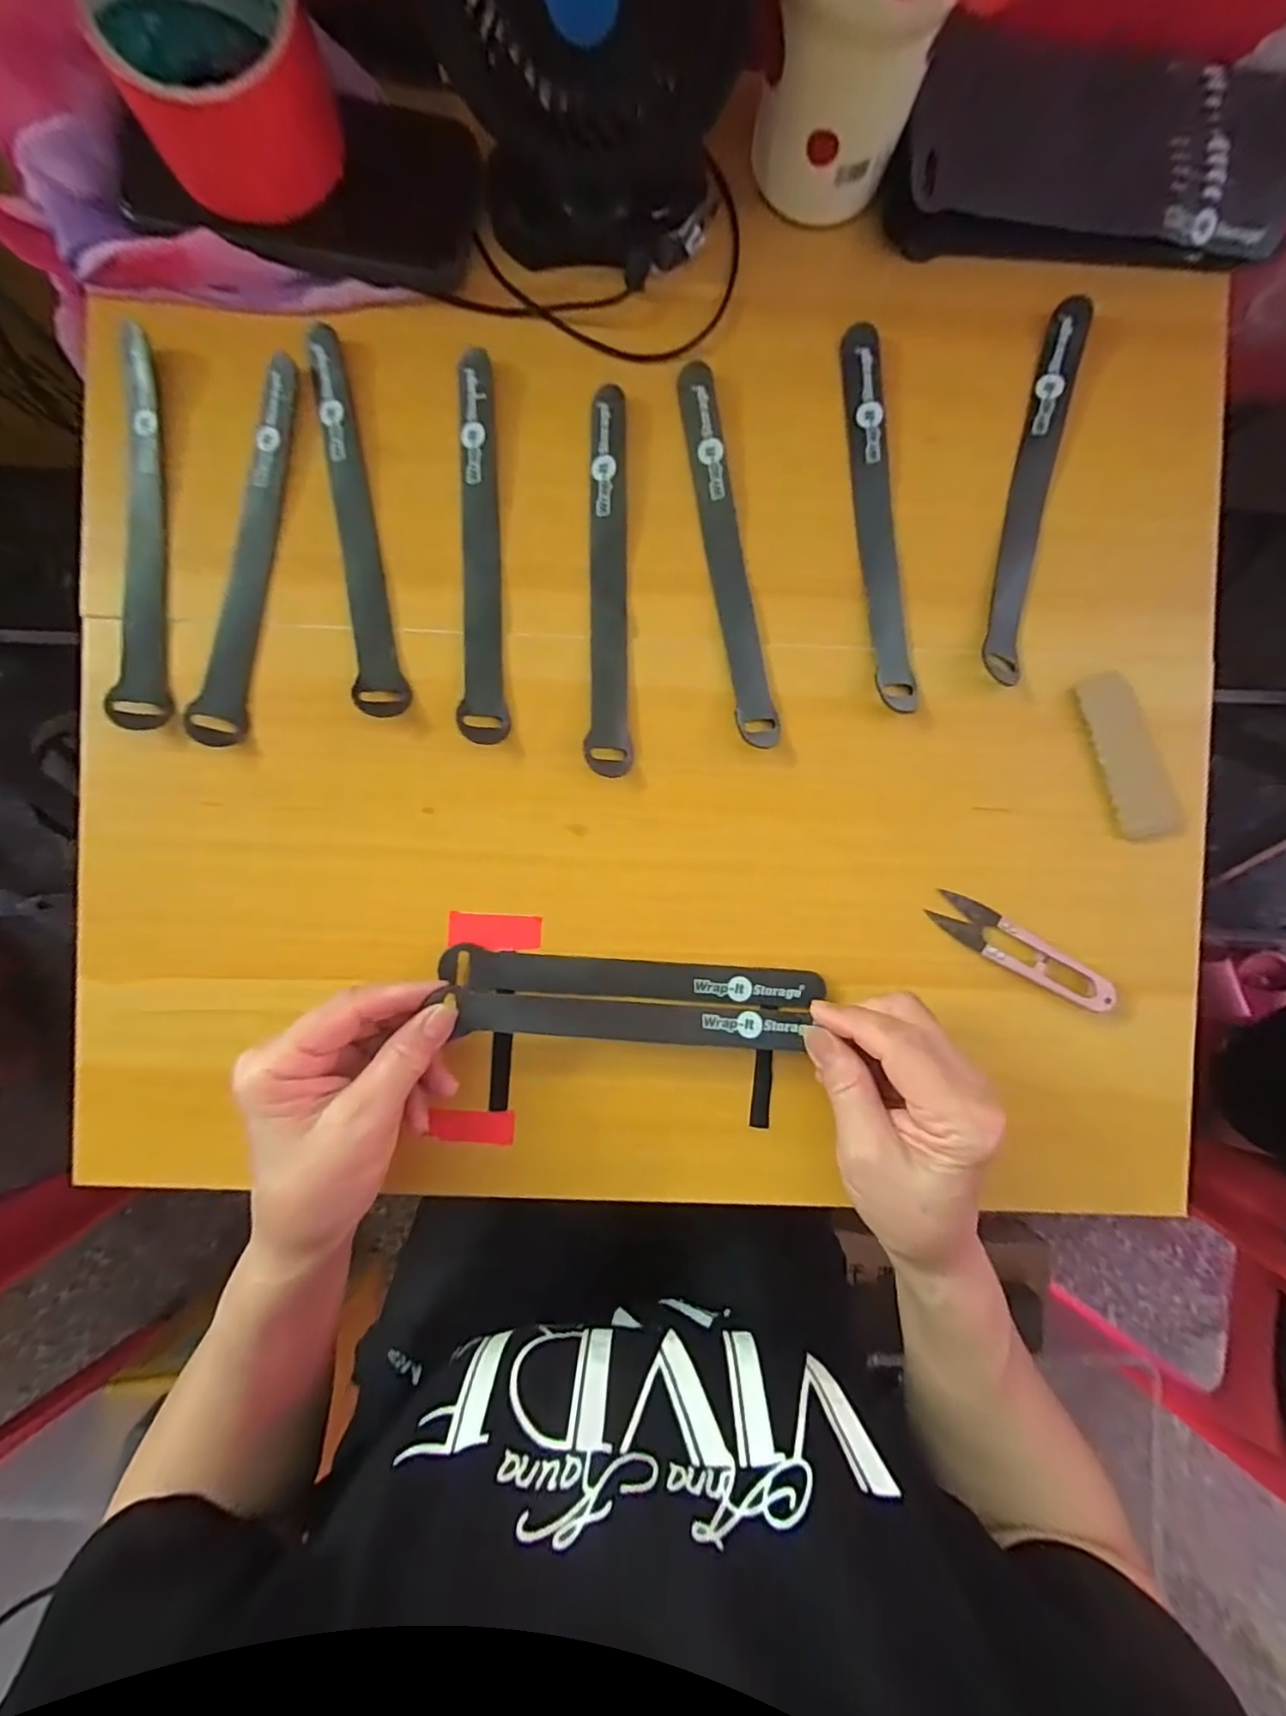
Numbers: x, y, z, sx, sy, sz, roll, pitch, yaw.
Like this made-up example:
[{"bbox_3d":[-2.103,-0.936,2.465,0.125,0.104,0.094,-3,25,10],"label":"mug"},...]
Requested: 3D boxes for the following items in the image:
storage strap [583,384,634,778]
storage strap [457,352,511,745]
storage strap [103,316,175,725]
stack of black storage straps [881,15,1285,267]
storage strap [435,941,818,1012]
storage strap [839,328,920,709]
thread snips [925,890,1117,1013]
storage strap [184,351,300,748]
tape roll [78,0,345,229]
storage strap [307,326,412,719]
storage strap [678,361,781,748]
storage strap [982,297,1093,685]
[{"bbox_3d":[-0.018,-0.141,0.306,0.022,0.011,0.195,-1,91,0],"label":"storage strap"},{"bbox_3d":[-0.084,-0.159,0.306,0.021,0.014,0.197,-2,91,0],"label":"storage strap"},{"bbox_3d":[-0.255,-0.165,0.302,0.023,0.010,0.196,1,91,0],"label":"storage strap"},{"bbox_3d":[0.224,-0.346,0.290,0.198,0.029,0.079,-1,91,0],"label":"stack of black storage straps"},{"bbox_3d":[-0.005,0.064,0.313,0.194,0.008,0.022,5,91,0],"label":"storage strap"},{"bbox_3d":[0.122,-0.173,0.309,0.020,0.012,0.195,-7,91,0],"label":"storage strap"},{"bbox_3d":[0.198,0.049,0.312,0.101,0.007,0.023,30,91,-1],"label":"thread snips"},{"bbox_3d":[-0.203,-0.156,0.307,0.025,0.005,0.195,10,91,0],"label":"storage strap"},{"bbox_3d":[-0.182,-0.342,0.266,0.079,0.065,0.075,0,91,0],"label":"tape roll"},{"bbox_3d":[-0.150,-0.171,0.307,0.022,0.012,0.198,-11,91,0],"label":"storage strap"},{"bbox_3d":[0.043,-0.155,0.306,0.020,0.011,0.195,-10,91,0],"label":"storage strap"},{"bbox_3d":[0.201,-0.185,0.308,0.020,0.011,0.190,12,91,0],"label":"storage strap"}]

